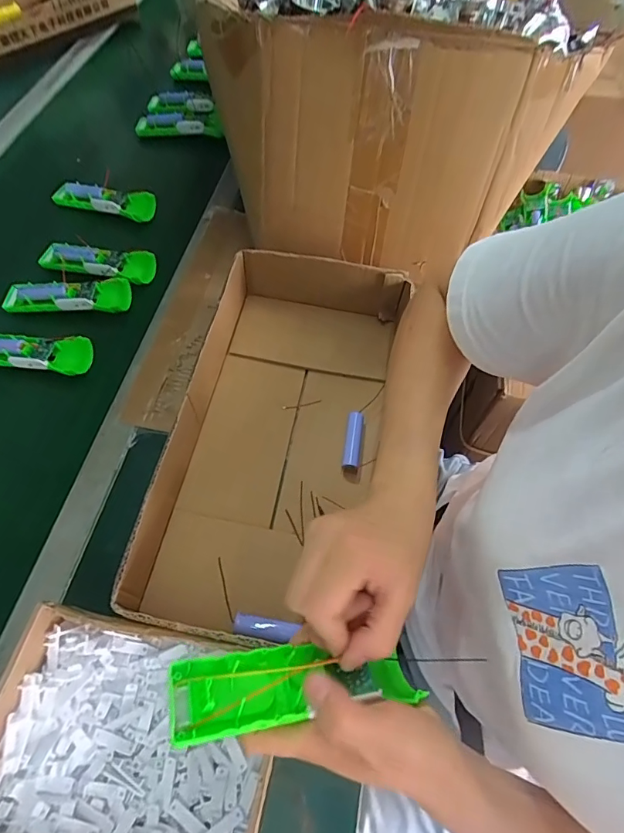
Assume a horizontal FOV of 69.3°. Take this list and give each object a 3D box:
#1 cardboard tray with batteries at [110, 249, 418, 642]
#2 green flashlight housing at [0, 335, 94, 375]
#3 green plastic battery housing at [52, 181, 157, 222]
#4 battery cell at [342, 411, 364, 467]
[{"bbox_3d":[-0.029,0.010,0.466,0.193,0.085,0.406,11,62,5],"label":"cardboard tray with batteries"},{"bbox_3d":[-0.344,-0.076,0.546,0.155,0.030,0.044,6,62,3],"label":"green flashlight housing"},{"bbox_3d":[-0.303,-0.320,0.663,0.156,0.020,0.043,16,63,8],"label":"green plastic battery housing"},{"bbox_3d":[0.046,0.026,0.501,0.018,0.017,0.064,8,62,4],"label":"battery cell"}]

